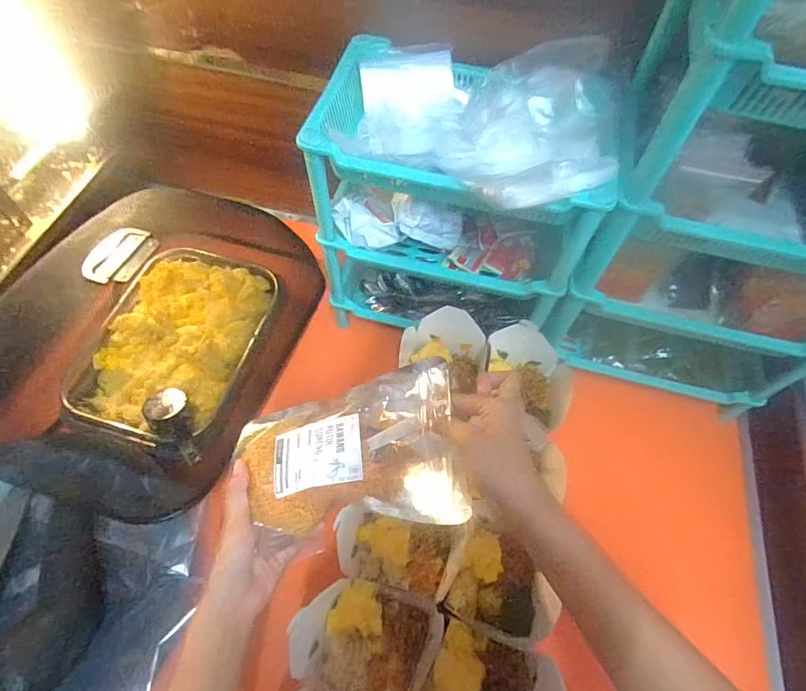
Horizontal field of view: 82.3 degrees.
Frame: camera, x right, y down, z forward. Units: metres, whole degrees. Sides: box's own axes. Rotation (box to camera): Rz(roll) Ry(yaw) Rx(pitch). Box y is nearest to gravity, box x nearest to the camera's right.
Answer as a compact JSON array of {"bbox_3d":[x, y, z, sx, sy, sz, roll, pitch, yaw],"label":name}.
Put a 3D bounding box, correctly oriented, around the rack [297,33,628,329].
[{"bbox_3d":[0.059,-0.158,0.572,0.301,0.314,0.214,9,60,2],"label":"rack"}]

